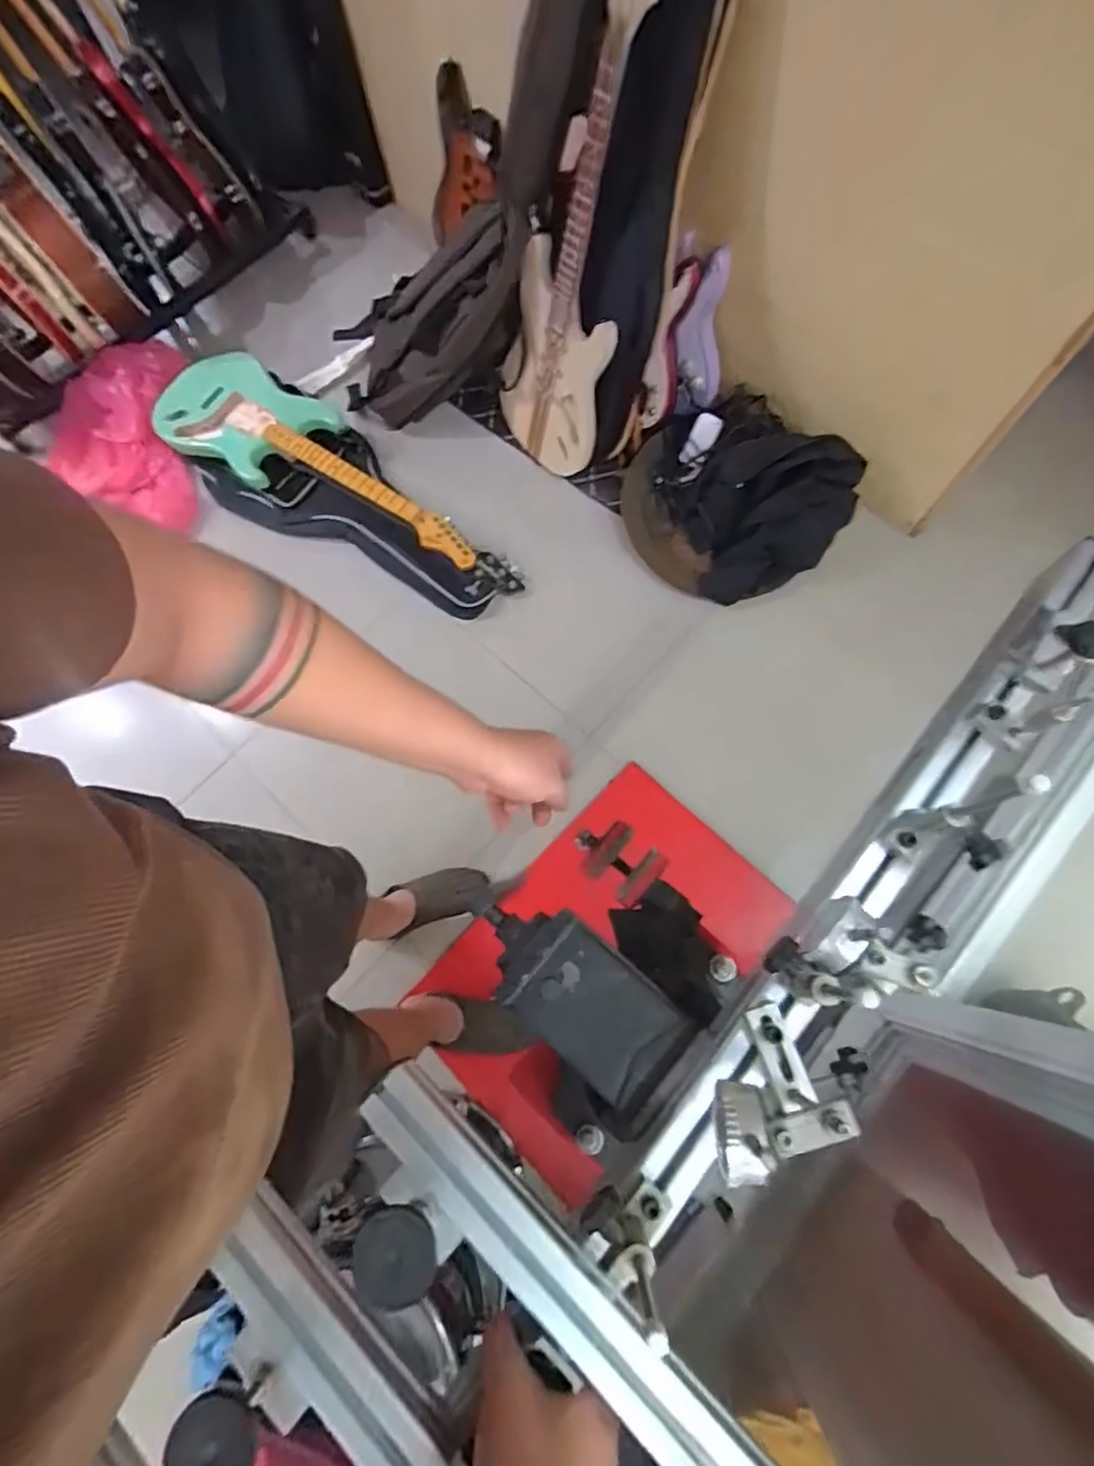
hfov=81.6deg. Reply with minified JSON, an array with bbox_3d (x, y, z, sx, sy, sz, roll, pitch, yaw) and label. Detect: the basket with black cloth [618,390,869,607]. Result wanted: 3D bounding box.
[{"bbox_3d":[0.440,-0.582,1.497,0.442,0.272,0.473,0,76,1],"label":"basket with black cloth"}]

